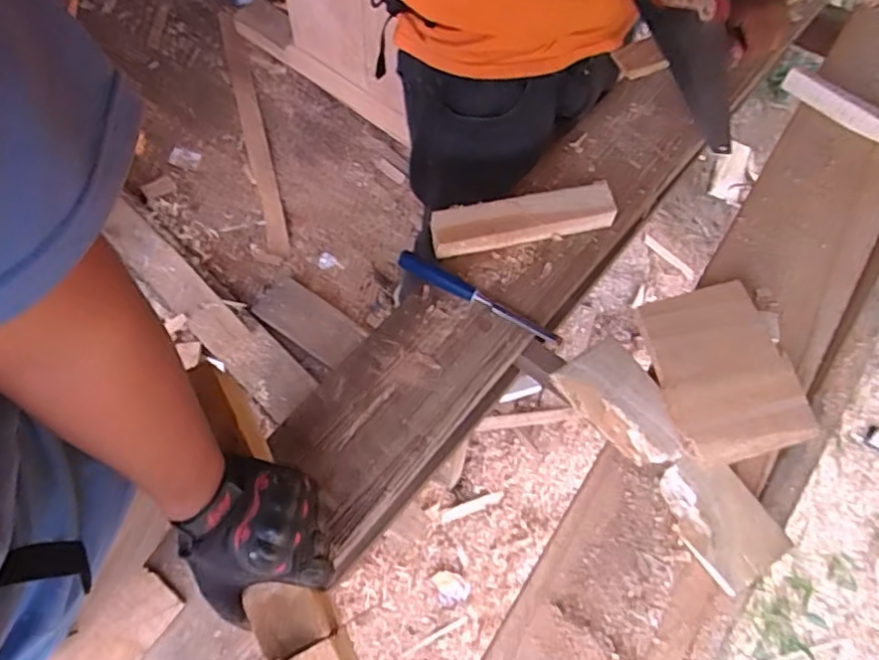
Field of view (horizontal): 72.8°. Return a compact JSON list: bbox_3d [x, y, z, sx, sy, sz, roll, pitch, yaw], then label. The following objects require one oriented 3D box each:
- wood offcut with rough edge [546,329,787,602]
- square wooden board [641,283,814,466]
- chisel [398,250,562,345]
[{"bbox_3d":[0.252,0.141,0.668,0.089,0.033,0.287,-33,73,-15],"label":"wood offcut with rough edge"},{"bbox_3d":[0.325,0.044,0.685,0.149,0.019,0.195,-12,69,-8],"label":"square wooden board"},{"bbox_3d":[0.052,-0.043,0.742,0.218,0.033,0.028,24,68,7],"label":"chisel"}]

